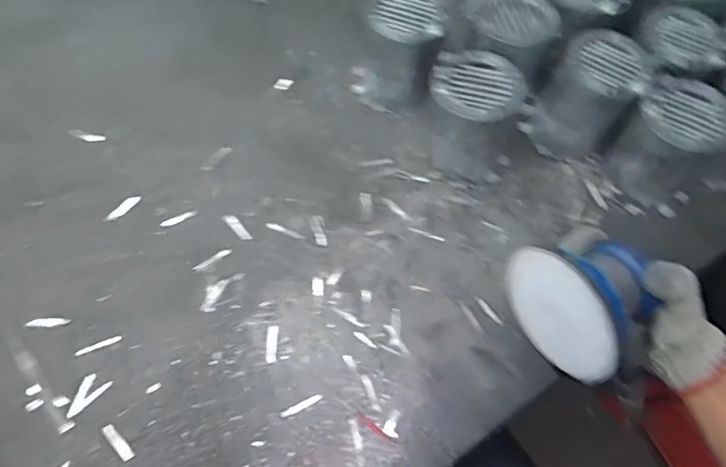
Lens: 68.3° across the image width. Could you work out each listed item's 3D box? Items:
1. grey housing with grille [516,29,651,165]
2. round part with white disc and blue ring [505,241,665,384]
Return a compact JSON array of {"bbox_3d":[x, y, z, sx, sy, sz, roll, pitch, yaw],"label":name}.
[{"bbox_3d":[0.240,-0.149,0.584,0.087,0.116,0.083,27,65,11],"label":"grey housing with grille"},{"bbox_3d":[0.184,0.050,0.440,0.075,0.104,0.110,-30,68,-17],"label":"round part with white disc and blue ring"}]

